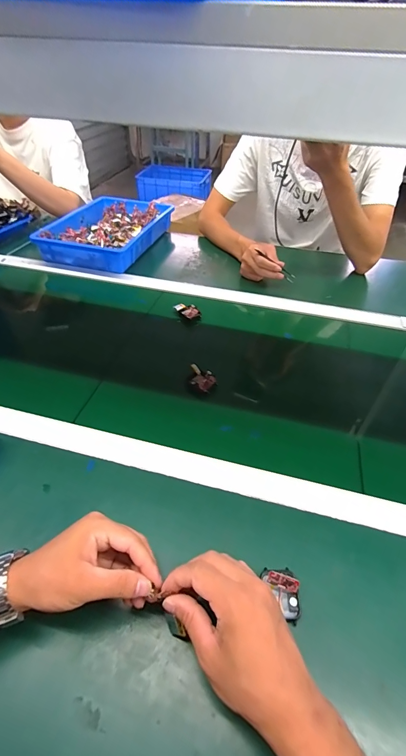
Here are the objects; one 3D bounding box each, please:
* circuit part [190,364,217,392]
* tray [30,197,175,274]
[{"bbox_3d":[-0.001,-0.002,0.563,0.033,0.021,0.046,-33,54,-29],"label":"circuit part"},{"bbox_3d":[-0.246,-0.390,0.901,0.241,0.052,0.338,14,46,13],"label":"tray"}]

